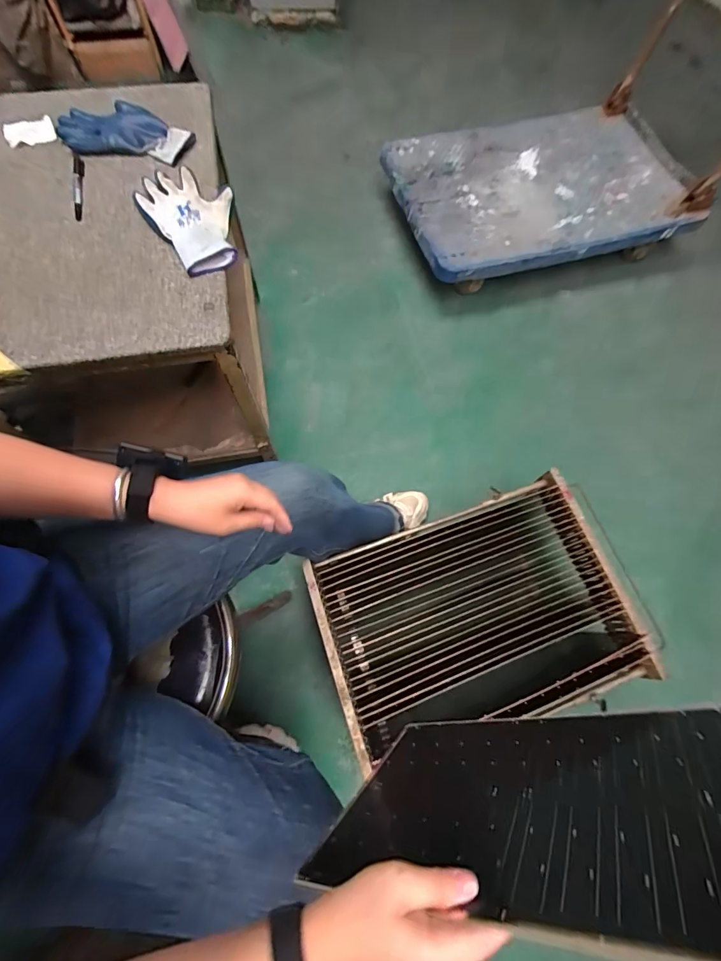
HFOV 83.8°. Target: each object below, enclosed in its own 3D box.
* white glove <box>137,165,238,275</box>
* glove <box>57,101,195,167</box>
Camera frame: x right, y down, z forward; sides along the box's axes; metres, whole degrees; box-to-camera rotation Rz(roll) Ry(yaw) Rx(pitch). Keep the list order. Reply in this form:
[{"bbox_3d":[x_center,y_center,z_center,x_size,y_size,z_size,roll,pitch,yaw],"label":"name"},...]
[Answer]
[{"bbox_3d":[-0.251,-0.406,0.620,0.128,0.026,0.194,-36,74,-14],"label":"white glove"},{"bbox_3d":[-0.399,-0.598,0.687,0.212,0.024,0.119,9,69,1],"label":"glove"}]

